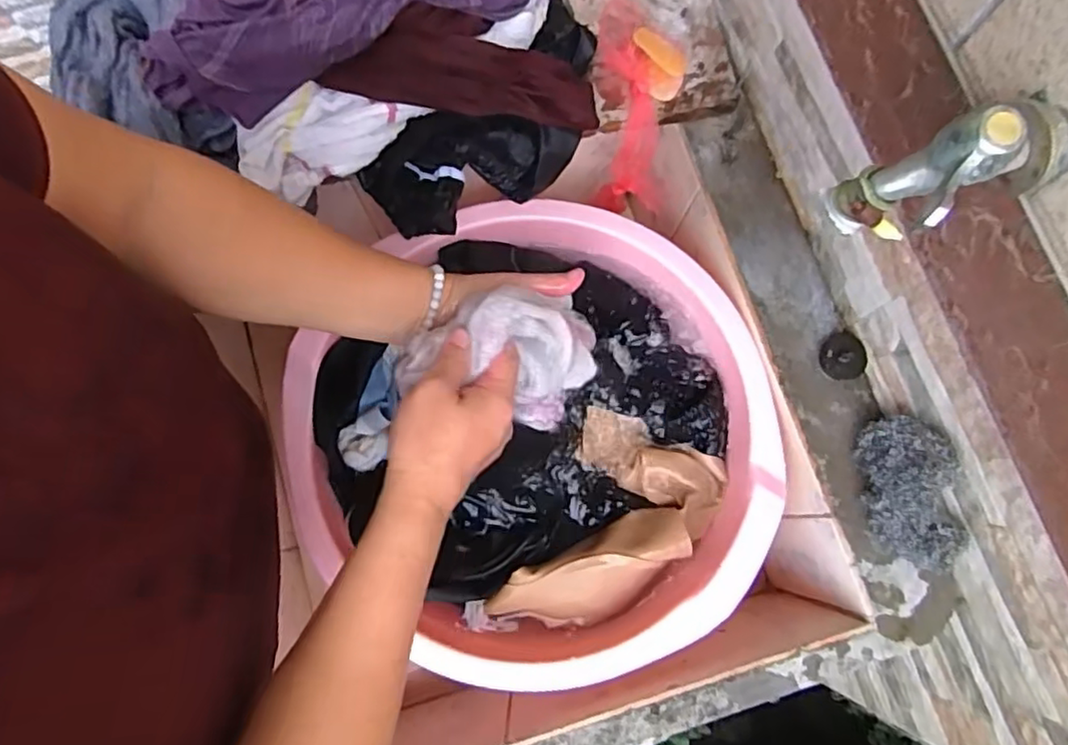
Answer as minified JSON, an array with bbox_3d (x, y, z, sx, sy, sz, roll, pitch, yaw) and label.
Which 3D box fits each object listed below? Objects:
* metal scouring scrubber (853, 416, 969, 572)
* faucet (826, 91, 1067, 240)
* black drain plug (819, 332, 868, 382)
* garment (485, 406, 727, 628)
[{"bbox_3d":[0.290,0.092,0.495,0.052,0.056,0.116,-7,78,-2],"label":"metal scouring scrubber"},{"bbox_3d":[0.210,-0.103,0.314,0.107,0.069,0.043,-20,79,-5],"label":"faucet"},{"bbox_3d":[0.264,-0.014,0.550,0.036,0.016,0.039,0,78,-1],"label":"black drain plug"},{"bbox_3d":[0.071,0.137,0.553,0.140,0.052,0.196,26,79,4],"label":"garment"}]

